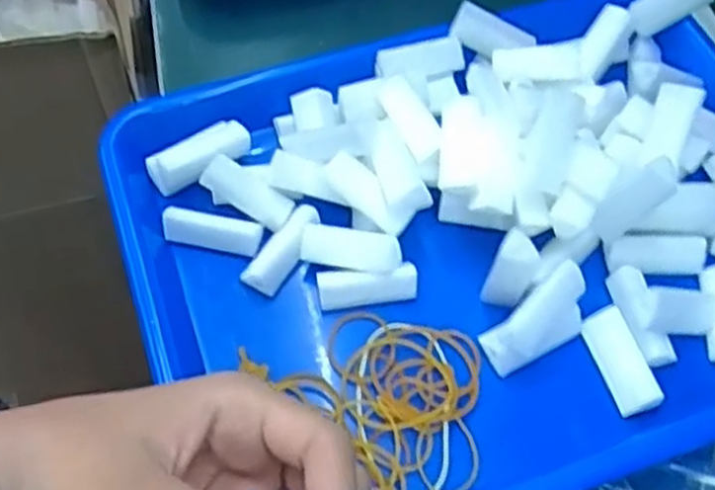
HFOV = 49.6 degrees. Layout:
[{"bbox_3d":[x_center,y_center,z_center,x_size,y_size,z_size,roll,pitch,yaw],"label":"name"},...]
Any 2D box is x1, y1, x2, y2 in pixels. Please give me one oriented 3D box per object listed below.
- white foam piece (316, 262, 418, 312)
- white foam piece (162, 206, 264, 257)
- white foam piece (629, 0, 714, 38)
[{"bbox_3d":[0.005,0.018,0.358,0.045,0.016,0.016,-4,59,-5],"label":"white foam piece"},{"bbox_3d":[-0.070,-0.006,0.373,0.047,0.013,0.013,12,60,5],"label":"white foam piece"},{"bbox_3d":[0.176,-0.135,0.432,0.047,0.019,0.015,-27,61,8],"label":"white foam piece"}]

